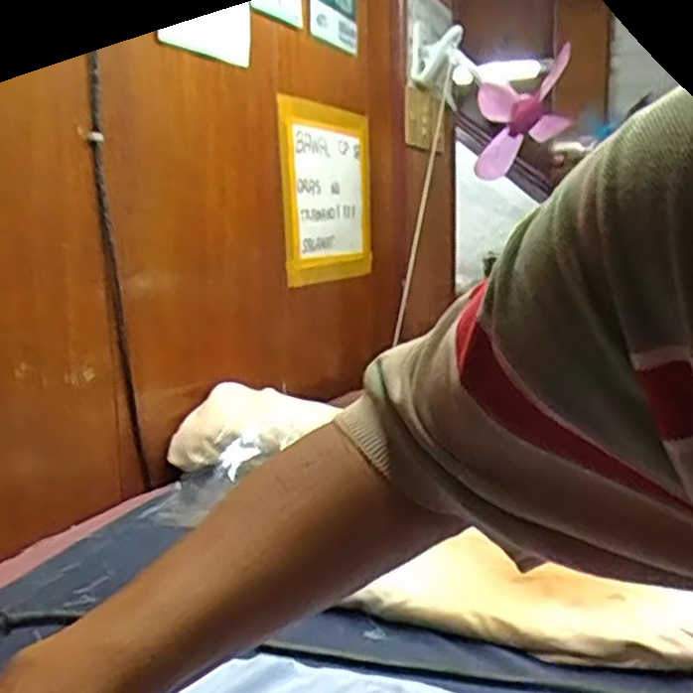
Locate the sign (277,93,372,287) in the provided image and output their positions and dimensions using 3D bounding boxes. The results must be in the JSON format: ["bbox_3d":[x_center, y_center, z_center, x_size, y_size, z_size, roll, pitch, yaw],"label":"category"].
[{"bbox_3d":[-0.030,-0.295,1.421,0.012,0.325,0.377,-3,8,26],"label":"sign"}]

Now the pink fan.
[{"bbox_3d":[0.391,-0.504,1.615,0.275,0.221,0.061,-36,42,-15],"label":"pink fan"}]

